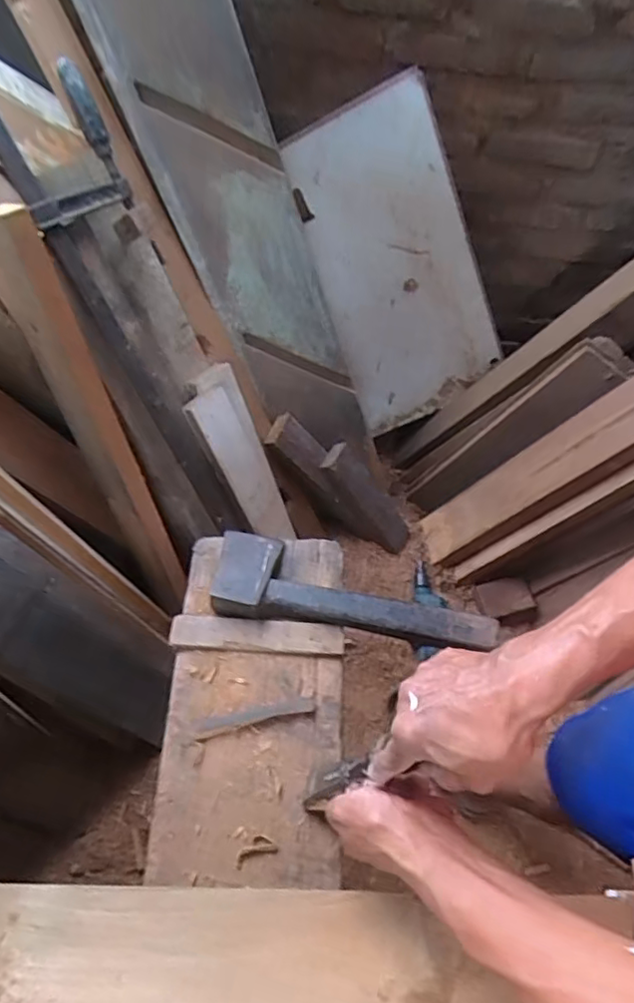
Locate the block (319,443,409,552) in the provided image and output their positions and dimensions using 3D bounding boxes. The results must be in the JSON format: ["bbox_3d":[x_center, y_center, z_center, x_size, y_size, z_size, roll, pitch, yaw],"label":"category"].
[{"bbox_3d":[0.110,0.000,1.310,0.057,0.287,0.088,-3,46,43],"label":"block"}]

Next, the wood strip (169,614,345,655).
[{"bbox_3d":[-0.067,0.150,0.684,0.192,0.007,0.037,5,59,-4],"label":"wood strip"}]

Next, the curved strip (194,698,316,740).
[{"bbox_3d":[-0.066,0.230,0.646,0.128,0.004,0.018,-10,61,-12],"label":"curved strip"}]

